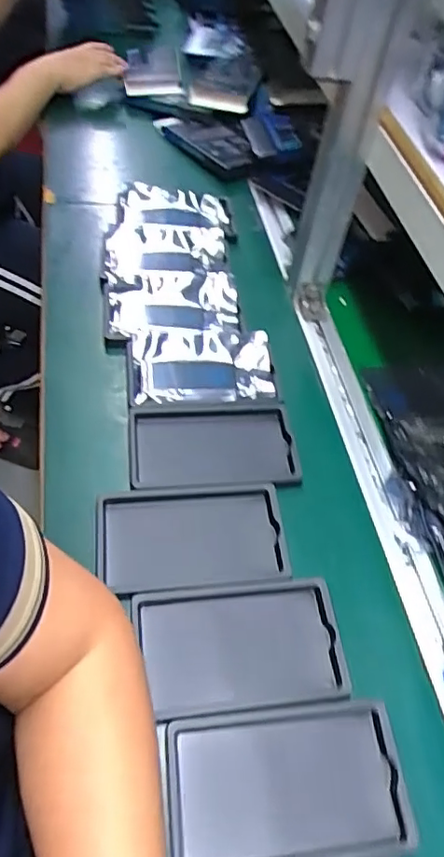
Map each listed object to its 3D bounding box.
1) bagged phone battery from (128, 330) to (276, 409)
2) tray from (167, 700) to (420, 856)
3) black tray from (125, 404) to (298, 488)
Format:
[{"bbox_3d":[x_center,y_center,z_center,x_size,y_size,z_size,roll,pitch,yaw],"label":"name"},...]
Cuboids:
[{"bbox_3d":[-0.022,-0.065,0.609,0.151,0.027,0.101,-2,53,-11],"label":"bagged phone battery"},{"bbox_3d":[0.044,0.245,0.389,0.160,0.018,0.092,-1,53,-10],"label":"tray"},{"bbox_3d":[-0.008,0.019,0.550,0.158,0.018,0.092,-3,50,-8],"label":"black tray"}]

